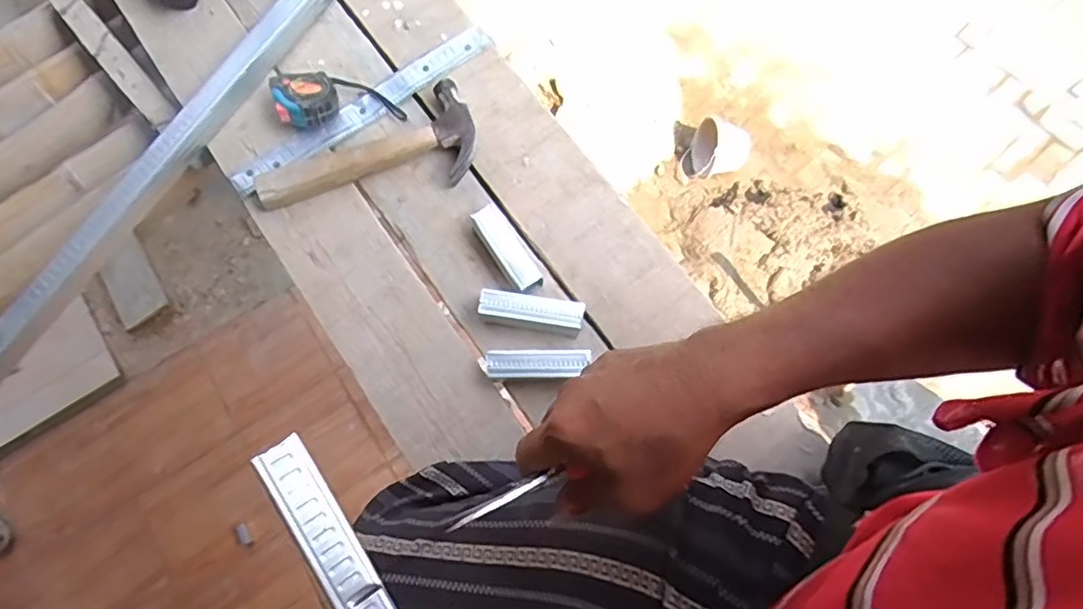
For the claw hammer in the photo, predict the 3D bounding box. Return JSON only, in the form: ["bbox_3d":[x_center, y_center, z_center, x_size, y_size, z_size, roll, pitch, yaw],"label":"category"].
[{"bbox_3d":[-0.198,-0.172,0.704,0.245,0.035,0.115,-18,73,-3],"label":"claw hammer"}]

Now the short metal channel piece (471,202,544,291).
[{"bbox_3d":[-0.037,-0.062,0.665,0.032,0.026,0.107,-32,74,-7],"label":"short metal channel piece"}]

